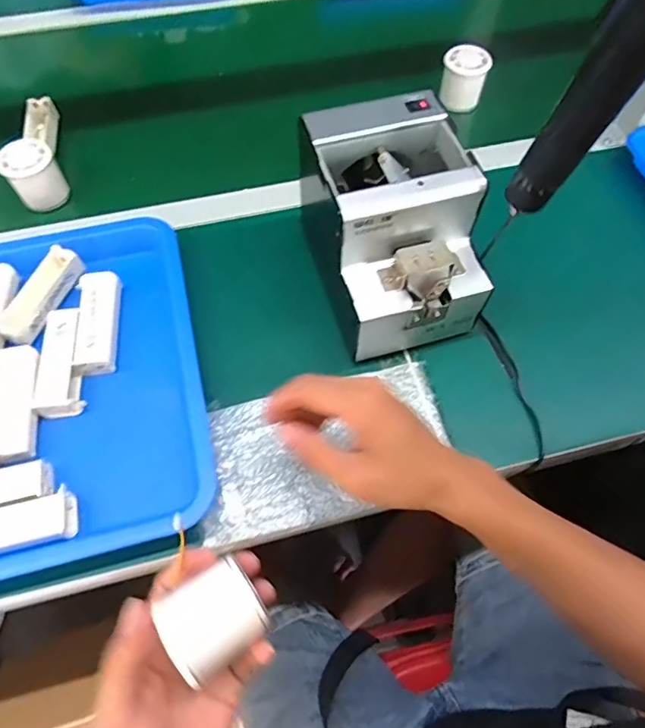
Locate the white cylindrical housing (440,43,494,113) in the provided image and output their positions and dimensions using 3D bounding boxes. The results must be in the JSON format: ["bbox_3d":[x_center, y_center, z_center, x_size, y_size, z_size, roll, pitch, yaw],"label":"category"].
[{"bbox_3d":[0.183,-0.369,0.655,0.056,0.057,0.056,0,63,0],"label":"white cylindrical housing"}]

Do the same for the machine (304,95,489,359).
[{"bbox_3d":[0.065,-0.119,0.465,0.118,0.143,0.170,-15,64,-8],"label":"machine"}]

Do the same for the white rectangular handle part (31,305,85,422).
[{"bbox_3d":[-0.239,0.000,0.468,0.035,0.024,0.103,-8,63,-4],"label":"white rectangular handle part"}]

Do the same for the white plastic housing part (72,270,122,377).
[{"bbox_3d":[-0.214,-0.041,0.483,0.037,0.014,0.109,-7,63,-4],"label":"white plastic housing part"}]

